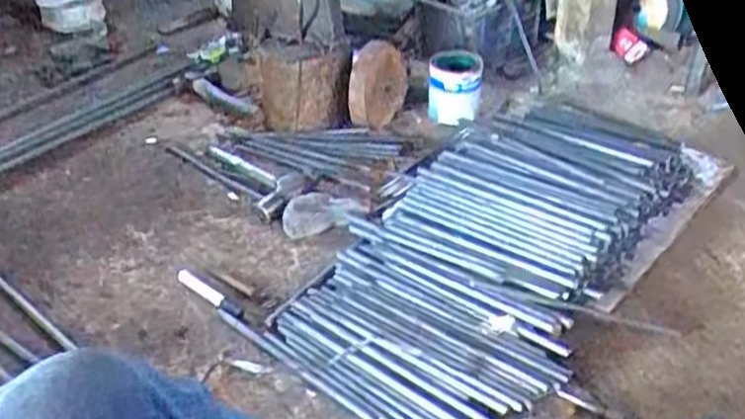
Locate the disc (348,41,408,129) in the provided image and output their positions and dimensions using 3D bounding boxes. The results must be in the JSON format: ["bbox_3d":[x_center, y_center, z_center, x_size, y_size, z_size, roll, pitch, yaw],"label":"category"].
[{"bbox_3d":[0.010,-0.240,1.470,0.043,0.189,0.140,24,41,30],"label":"disc"}]

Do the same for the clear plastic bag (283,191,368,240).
[{"bbox_3d":[-0.078,0.003,1.282,0.151,0.053,0.063,-18,38,-25],"label":"clear plastic bag"}]

